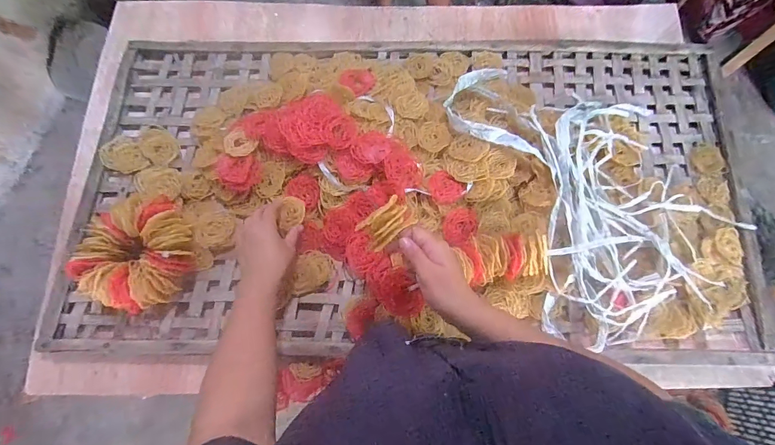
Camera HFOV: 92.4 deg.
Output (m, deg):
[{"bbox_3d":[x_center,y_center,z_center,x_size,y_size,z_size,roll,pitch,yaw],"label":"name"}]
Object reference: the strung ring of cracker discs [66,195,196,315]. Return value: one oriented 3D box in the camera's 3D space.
[{"bbox_3d":[-0.403,0.053,0.598,0.171,0.057,0.165,-32,77,-9],"label":"strung ring of cracker discs"}]

